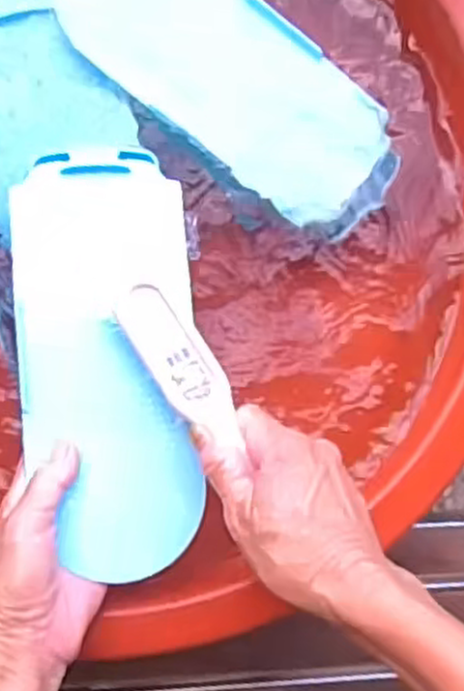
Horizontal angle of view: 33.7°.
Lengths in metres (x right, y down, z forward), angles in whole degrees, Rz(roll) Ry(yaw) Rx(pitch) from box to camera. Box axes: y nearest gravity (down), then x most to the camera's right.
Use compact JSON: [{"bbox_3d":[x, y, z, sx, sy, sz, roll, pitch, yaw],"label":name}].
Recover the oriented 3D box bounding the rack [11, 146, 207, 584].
[{"bbox_3d":[-0.071,0.003,0.449,0.099,0.026,0.248,-6,84,-7],"label":"rack"}]

